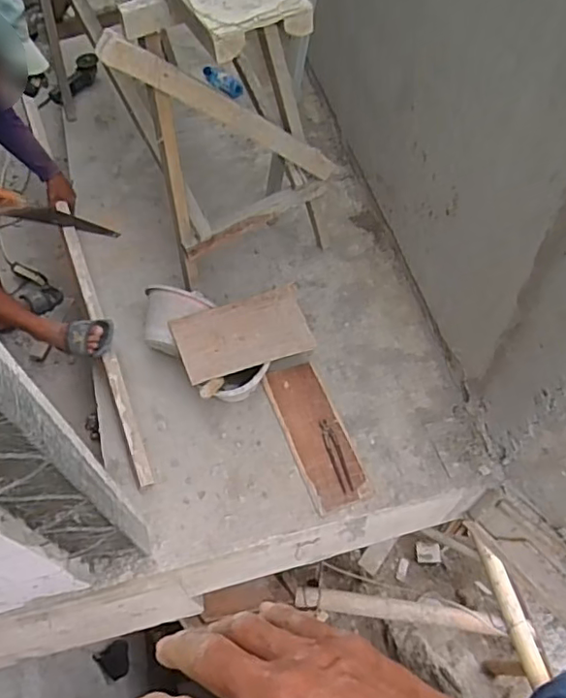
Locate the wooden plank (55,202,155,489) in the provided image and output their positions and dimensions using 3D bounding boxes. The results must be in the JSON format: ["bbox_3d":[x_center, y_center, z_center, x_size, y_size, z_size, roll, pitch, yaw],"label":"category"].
[{"bbox_3d":[-0.515,0.010,1.710,0.049,0.042,0.811,-19,73,-10],"label":"wooden plank"}]

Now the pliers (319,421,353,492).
[{"bbox_3d":[0.151,0.300,1.655,0.037,0.010,0.223,-15,59,-7],"label":"pliers"}]

